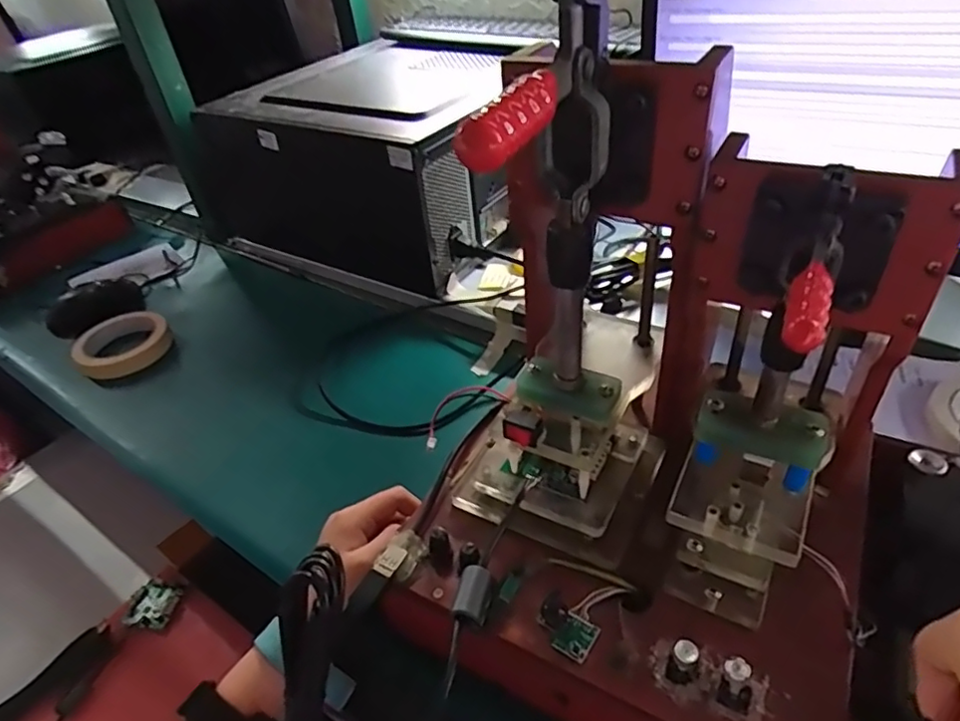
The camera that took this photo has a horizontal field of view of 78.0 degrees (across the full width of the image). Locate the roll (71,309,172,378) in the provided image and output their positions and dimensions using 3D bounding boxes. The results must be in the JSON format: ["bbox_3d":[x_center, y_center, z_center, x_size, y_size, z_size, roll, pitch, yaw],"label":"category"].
[{"bbox_3d":[-0.416,-0.018,0.691,0.102,0.025,0.102,-4,39,4],"label":"roll"}]

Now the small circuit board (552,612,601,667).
[{"bbox_3d":[0.051,0.147,0.315,0.019,0.006,0.021,20,46,29],"label":"small circuit board"}]

